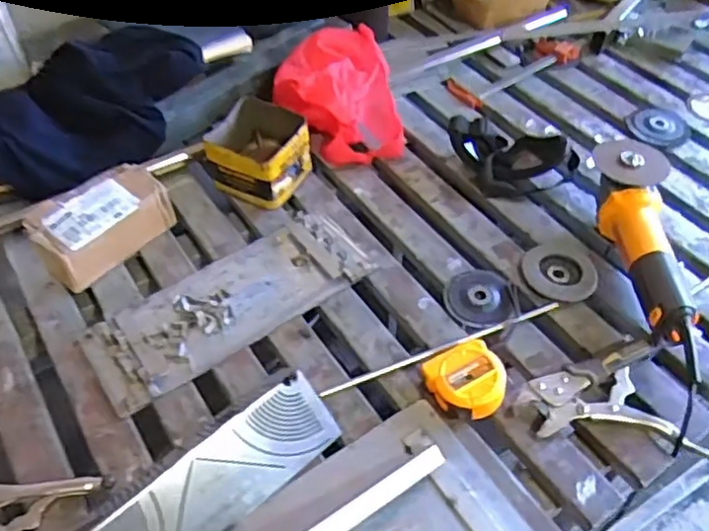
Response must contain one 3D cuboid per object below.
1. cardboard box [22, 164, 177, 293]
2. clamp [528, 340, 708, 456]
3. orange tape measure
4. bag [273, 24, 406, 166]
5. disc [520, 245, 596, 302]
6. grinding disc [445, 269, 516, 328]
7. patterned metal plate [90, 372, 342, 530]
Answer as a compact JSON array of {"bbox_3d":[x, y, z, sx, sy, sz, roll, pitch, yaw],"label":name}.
[{"bbox_3d":[-0.338,-0.058,0.834,0.102,0.077,0.169,35,59,26],"label":"cardboard box"},{"bbox_3d":[0.284,0.149,0.687,0.167,0.026,0.136,-3,51,-1],"label":"clamp"},{"bbox_3d":[0.125,0.130,0.696,0.078,0.039,0.080,-21,54,-16],"label":"orange tape measure"},{"bbox_3d":[-0.028,-0.258,0.973,0.174,0.118,0.194,-12,52,-9],"label":"bag"},{"bbox_3d":[0.266,0.007,0.811,0.088,0.016,0.086,0,51,0],"label":"disc"},{"bbox_3d":[0.159,0.039,0.792,0.082,0.008,0.085,0,51,0],"label":"grinding disc"},{"bbox_3d":[-0.138,0.221,0.620,0.277,0.010,0.082,-35,91,-27],"label":"patterned metal plate"}]

